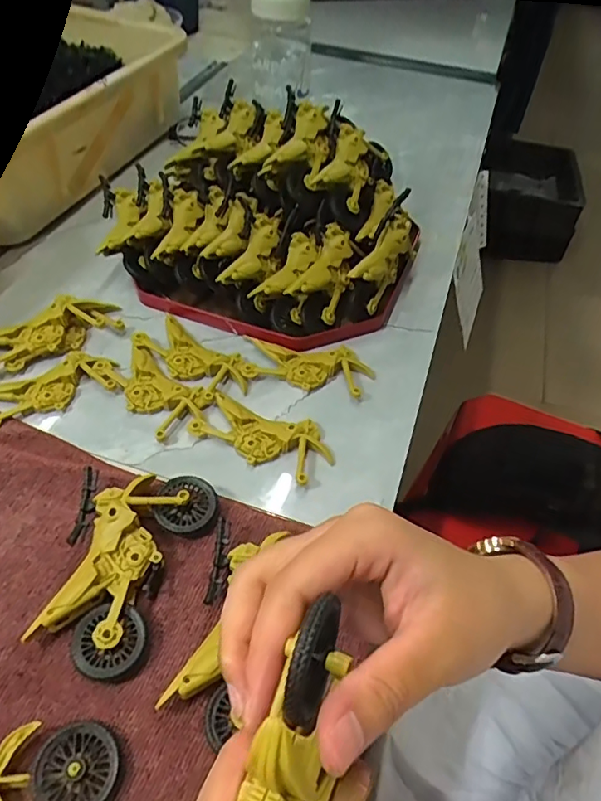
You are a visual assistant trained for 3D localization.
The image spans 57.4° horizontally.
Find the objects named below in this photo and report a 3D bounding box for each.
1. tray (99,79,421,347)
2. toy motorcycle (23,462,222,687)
[{"bbox_3d":[-0.034,-0.171,0.485,0.268,0.102,0.210,21,51,11],"label":"tray"},{"bbox_3d":[-0.103,0.085,0.309,0.075,0.022,0.113,19,51,10],"label":"toy motorcycle"}]

